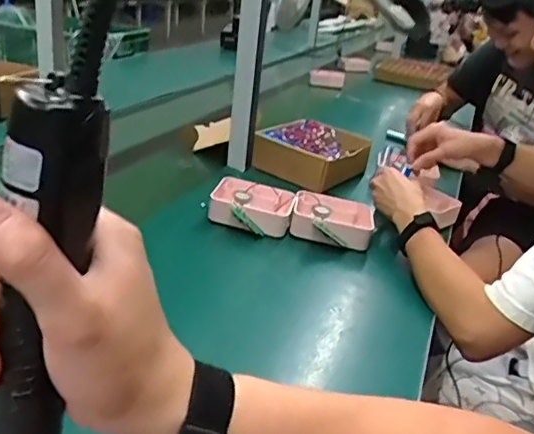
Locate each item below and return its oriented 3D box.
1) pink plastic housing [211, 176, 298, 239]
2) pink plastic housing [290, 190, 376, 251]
[{"bbox_3d":[-0.024,-0.018,0.911,0.129,0.052,0.107,8,23,2],"label":"pink plastic housing"},{"bbox_3d":[0.103,0.008,0.918,0.138,0.058,0.107,11,23,8],"label":"pink plastic housing"}]

